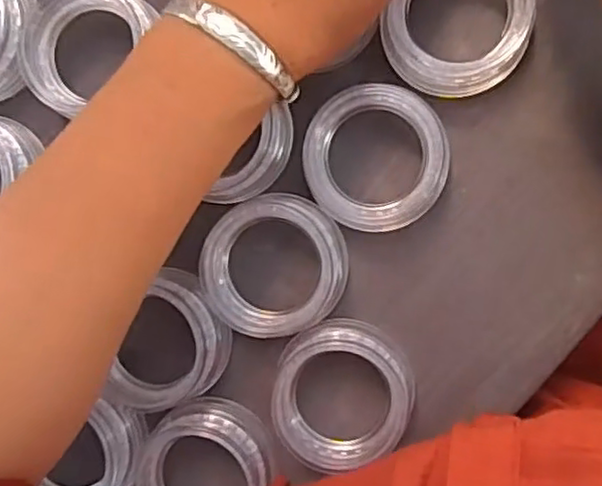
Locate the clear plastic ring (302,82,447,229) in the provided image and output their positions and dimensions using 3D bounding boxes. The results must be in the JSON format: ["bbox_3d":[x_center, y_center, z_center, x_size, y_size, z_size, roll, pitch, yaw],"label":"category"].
[{"bbox_3d":[0.036,-0.038,0.308,0.066,0.024,0.065,0,93,8],"label":"clear plastic ring"}]

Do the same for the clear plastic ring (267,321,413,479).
[{"bbox_3d":[0.021,0.071,0.315,0.066,0.023,0.067,0,93,8],"label":"clear plastic ring"}]

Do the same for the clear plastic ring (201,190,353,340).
[{"bbox_3d":[-0.012,0.011,0.316,0.069,0.009,0.066,4,93,-15],"label":"clear plastic ring"}]

